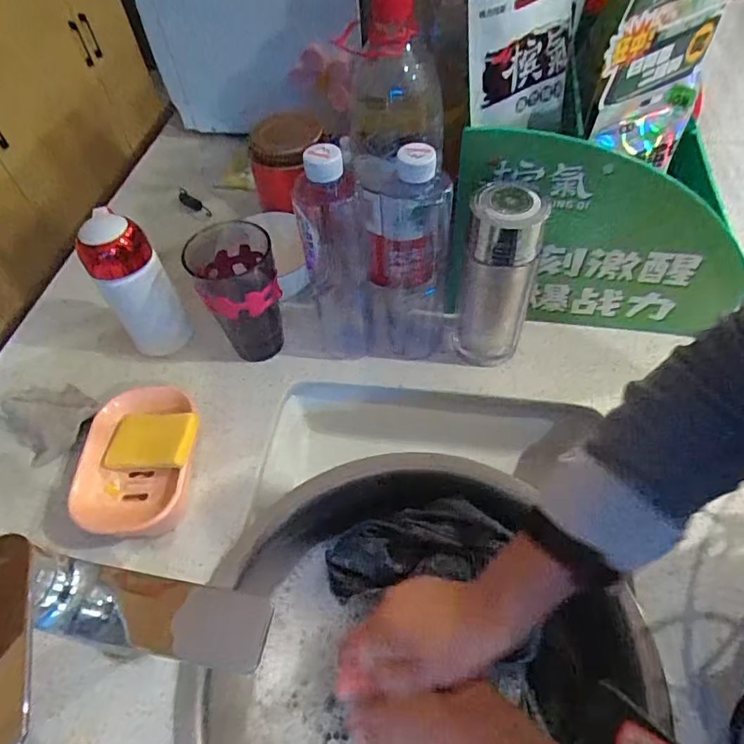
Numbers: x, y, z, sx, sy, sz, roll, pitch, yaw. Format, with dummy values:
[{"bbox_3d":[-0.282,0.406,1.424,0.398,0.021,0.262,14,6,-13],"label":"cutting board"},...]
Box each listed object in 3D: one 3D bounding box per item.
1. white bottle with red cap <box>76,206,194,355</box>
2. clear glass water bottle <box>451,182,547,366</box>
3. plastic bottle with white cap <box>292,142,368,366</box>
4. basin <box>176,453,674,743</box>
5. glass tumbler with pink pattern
[{"bbox_3d":[-0.246,-0.086,0.549,0.067,0.162,0.053,-30,57,-19],"label":"white bottle with red cap"},{"bbox_3d":[0.121,-0.092,0.519,0.063,0.193,0.076,3,53,5],"label":"clear glass water bottle"},{"bbox_3d":[-0.036,-0.110,0.516,0.061,0.229,0.060,-7,52,-2],"label":"plastic bottle with white cap"},{"bbox_3d":[0.022,0.234,0.429,0.322,0.110,0.344,-2,52,2],"label":"basin"},{"bbox_3d":[-0.134,-0.077,0.555,0.075,0.124,0.092,-16,53,-9],"label":"glass tumbler with pink pattern"}]

